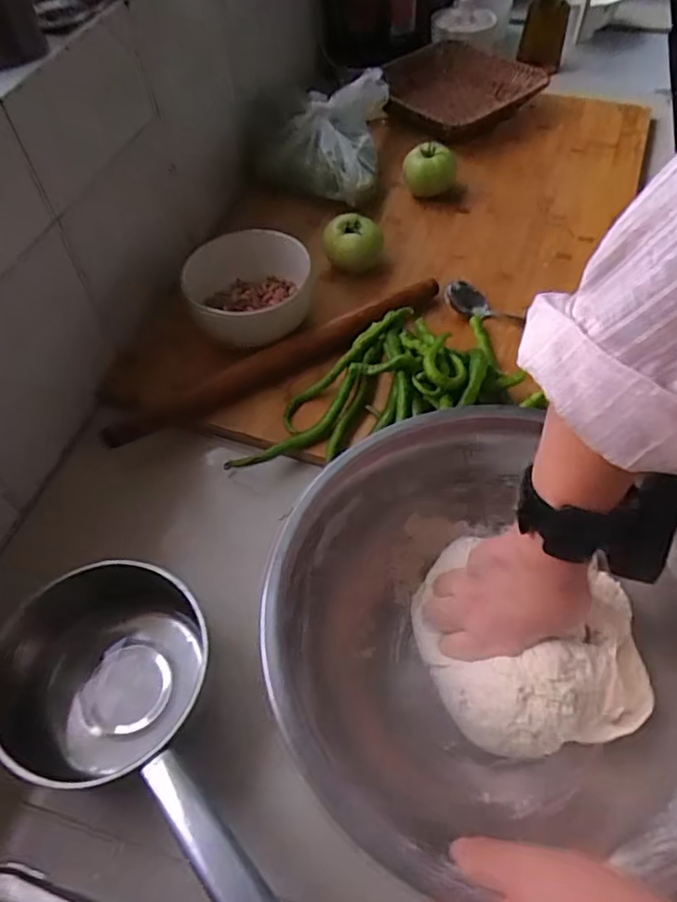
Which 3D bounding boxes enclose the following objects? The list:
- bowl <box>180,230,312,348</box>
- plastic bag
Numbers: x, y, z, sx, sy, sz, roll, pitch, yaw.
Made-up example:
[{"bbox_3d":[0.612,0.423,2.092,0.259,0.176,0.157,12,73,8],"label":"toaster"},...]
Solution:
[{"bbox_3d":[-0.102,-0.169,0.650,0.142,0.064,0.145,-1,55,2],"label":"bowl"},{"bbox_3d":[-0.004,-0.445,0.825,0.141,0.073,0.221,11,56,11],"label":"plastic bag"}]

